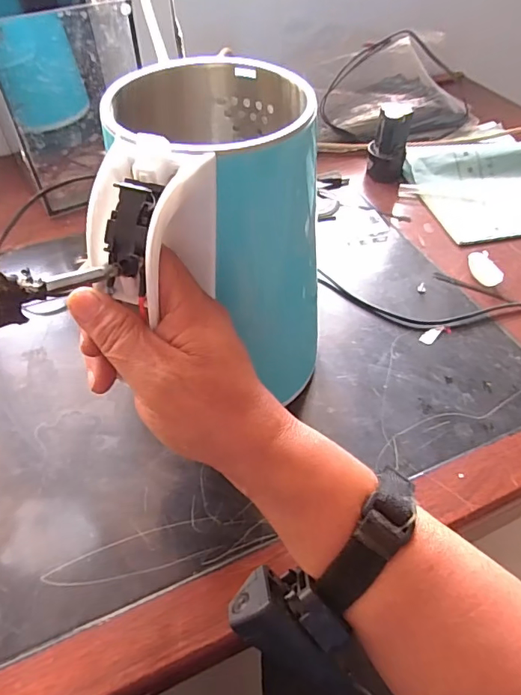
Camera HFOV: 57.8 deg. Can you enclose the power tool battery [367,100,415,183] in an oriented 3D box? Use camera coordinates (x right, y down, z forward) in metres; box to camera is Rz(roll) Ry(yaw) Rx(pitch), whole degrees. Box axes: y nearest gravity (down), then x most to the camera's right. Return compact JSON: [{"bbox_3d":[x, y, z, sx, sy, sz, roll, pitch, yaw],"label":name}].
[{"bbox_3d":[0.165,-0.258,0.603,0.047,0.089,0.046,13,51,10],"label":"power tool battery"}]

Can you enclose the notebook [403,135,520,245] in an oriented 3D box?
[{"bbox_3d":[0.294,-0.207,0.596,0.186,0.030,0.193,-8,51,-8],"label":"notebook"}]

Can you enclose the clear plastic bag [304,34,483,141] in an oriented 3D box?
[{"bbox_3d":[0.189,-0.384,0.702,0.236,0.097,0.167,-5,50,-5],"label":"clear plastic bag"}]

